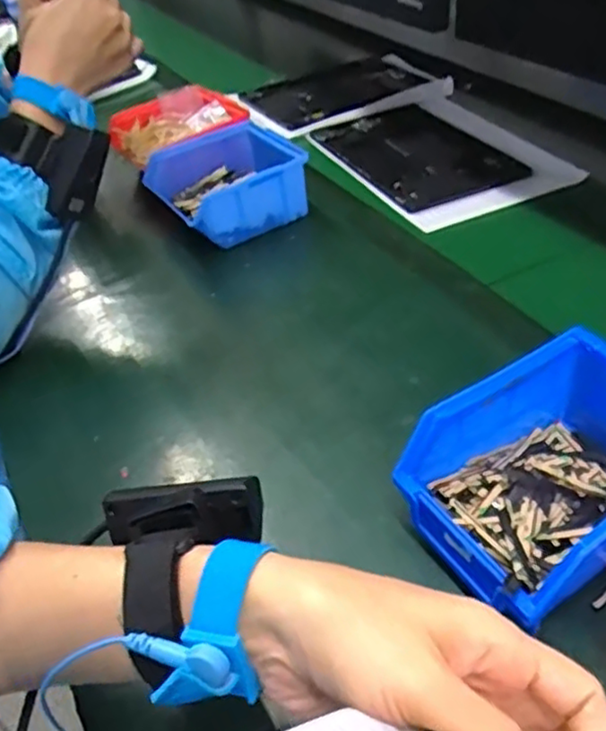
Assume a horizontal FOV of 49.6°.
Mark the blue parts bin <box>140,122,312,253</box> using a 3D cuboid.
[{"bbox_3d":[-0.075,-0.184,0.665,0.137,0.071,0.128,-28,48,-24],"label":"blue parts bin"}]

